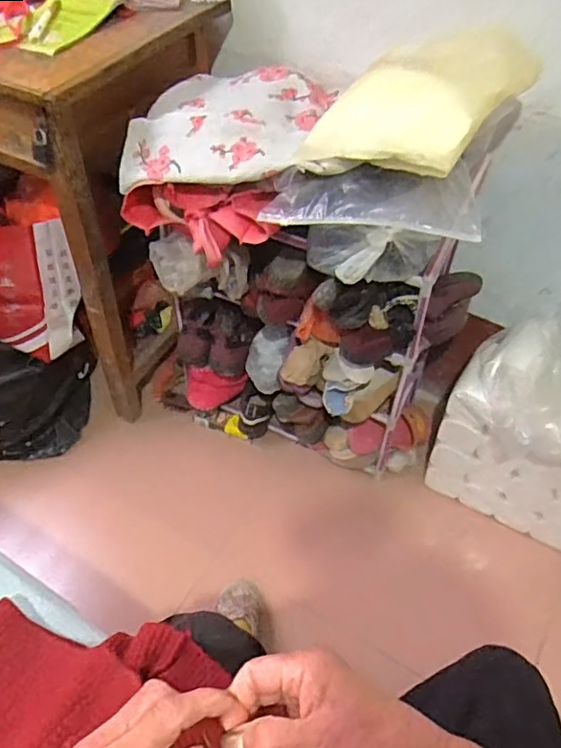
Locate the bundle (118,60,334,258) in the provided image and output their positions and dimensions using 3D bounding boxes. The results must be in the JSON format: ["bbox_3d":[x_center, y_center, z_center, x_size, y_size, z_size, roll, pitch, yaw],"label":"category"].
[{"bbox_3d":[-0.094,-0.337,0.906,0.289,0.149,0.304,11,49,7],"label":"bundle"}]

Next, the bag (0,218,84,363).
[{"bbox_3d":[-0.522,-0.184,1.137,0.268,0.256,0.130,8,30,-19],"label":"bag"}]

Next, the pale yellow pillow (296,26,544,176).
[{"bbox_3d":[0.188,-0.352,0.785,0.233,0.060,0.292,13,58,30],"label":"pale yellow pillow"}]

